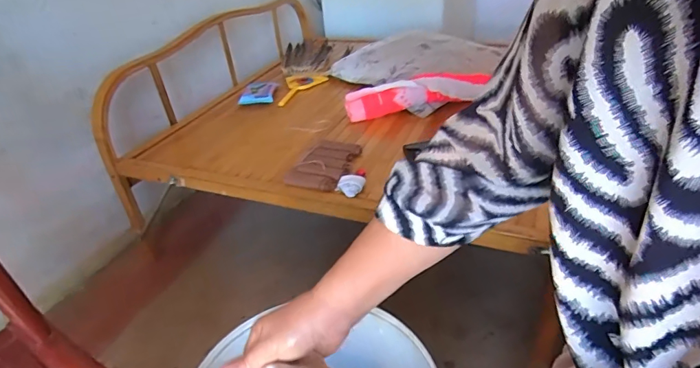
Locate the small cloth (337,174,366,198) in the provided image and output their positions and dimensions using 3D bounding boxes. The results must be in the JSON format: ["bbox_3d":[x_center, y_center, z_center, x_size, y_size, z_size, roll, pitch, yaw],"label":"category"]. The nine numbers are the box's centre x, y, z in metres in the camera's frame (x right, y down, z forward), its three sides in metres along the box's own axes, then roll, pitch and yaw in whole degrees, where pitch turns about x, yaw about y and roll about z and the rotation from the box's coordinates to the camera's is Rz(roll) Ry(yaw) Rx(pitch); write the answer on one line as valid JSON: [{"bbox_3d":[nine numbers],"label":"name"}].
[{"bbox_3d":[0.003,0.000,0.841,0.050,0.015,0.049,-28,40,-31],"label":"small cloth"}]

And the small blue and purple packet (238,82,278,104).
[{"bbox_3d":[-0.264,-0.266,1.299,0.097,0.020,0.128,-2,33,4],"label":"small blue and purple packet"}]

